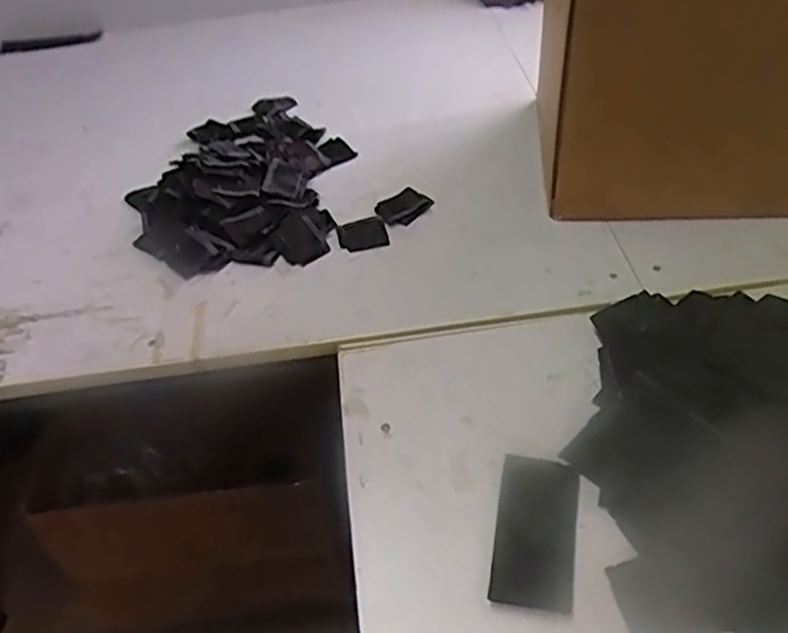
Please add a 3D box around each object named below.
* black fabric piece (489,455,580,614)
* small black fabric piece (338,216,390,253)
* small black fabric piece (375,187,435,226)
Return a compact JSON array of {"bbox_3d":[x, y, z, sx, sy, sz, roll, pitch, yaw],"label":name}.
[{"bbox_3d":[0.102,0.150,0.482,0.054,0.006,0.116,7,42,11],"label":"black fabric piece"},{"bbox_3d":[-0.035,-0.093,0.751,0.053,0.008,0.051,-12,44,-5],"label":"small black fabric piece"},{"bbox_3d":[0.010,-0.127,0.782,0.061,0.010,0.056,-27,47,-19],"label":"small black fabric piece"}]

